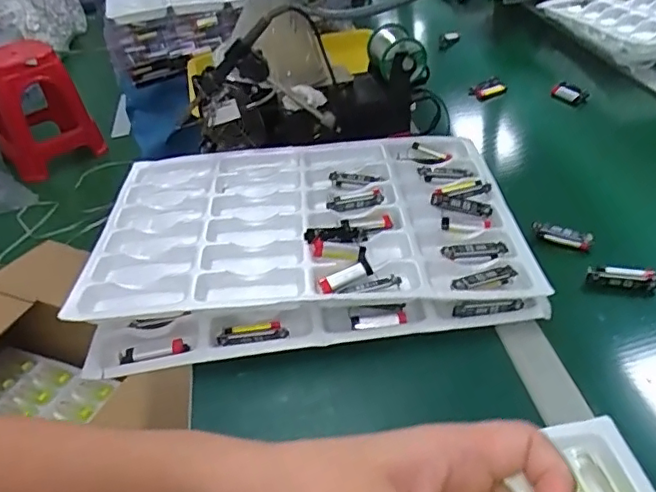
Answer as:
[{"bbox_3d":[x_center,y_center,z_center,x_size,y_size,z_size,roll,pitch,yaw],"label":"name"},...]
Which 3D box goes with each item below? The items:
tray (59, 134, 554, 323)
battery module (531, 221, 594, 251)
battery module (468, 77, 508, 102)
[{"bbox_3d":[-0.026,-0.028,0.650,0.455,0.042,0.326,-5,38,0],"label":"tray"},{"bbox_3d":[0.269,-0.011,0.650,0.065,0.023,0.013,13,42,22],"label":"battery module"},{"bbox_3d":[0.282,-0.276,0.995,0.071,0.036,0.022,-24,42,-21],"label":"battery module"}]

